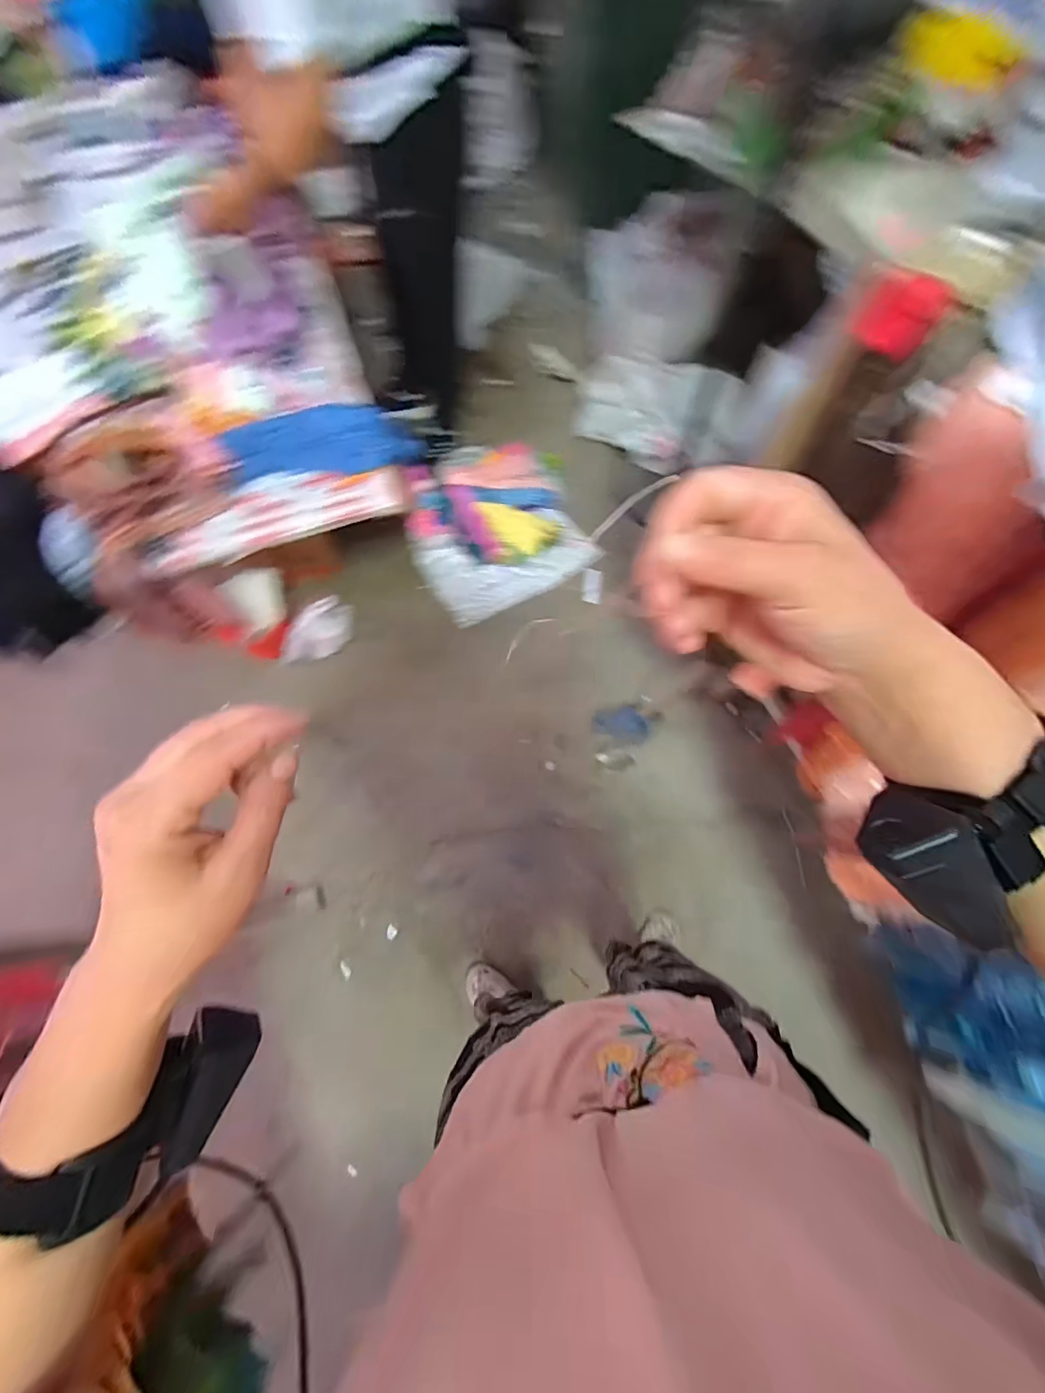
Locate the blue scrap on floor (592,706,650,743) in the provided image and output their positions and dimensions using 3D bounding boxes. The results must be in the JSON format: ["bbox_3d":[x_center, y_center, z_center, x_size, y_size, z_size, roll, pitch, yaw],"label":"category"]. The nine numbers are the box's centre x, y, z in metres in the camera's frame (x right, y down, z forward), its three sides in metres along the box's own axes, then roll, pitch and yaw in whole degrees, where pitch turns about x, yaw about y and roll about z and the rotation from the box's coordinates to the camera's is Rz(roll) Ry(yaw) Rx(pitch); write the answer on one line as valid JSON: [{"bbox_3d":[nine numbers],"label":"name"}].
[{"bbox_3d":[0.278,0.078,1.395,0.153,0.026,0.100,2,83,9],"label":"blue scrap on floor"}]

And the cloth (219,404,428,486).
[{"bbox_3d":[-0.401,-0.494,0.993,0.343,0.114,0.142,-11,71,-5],"label":"cloth"}]

